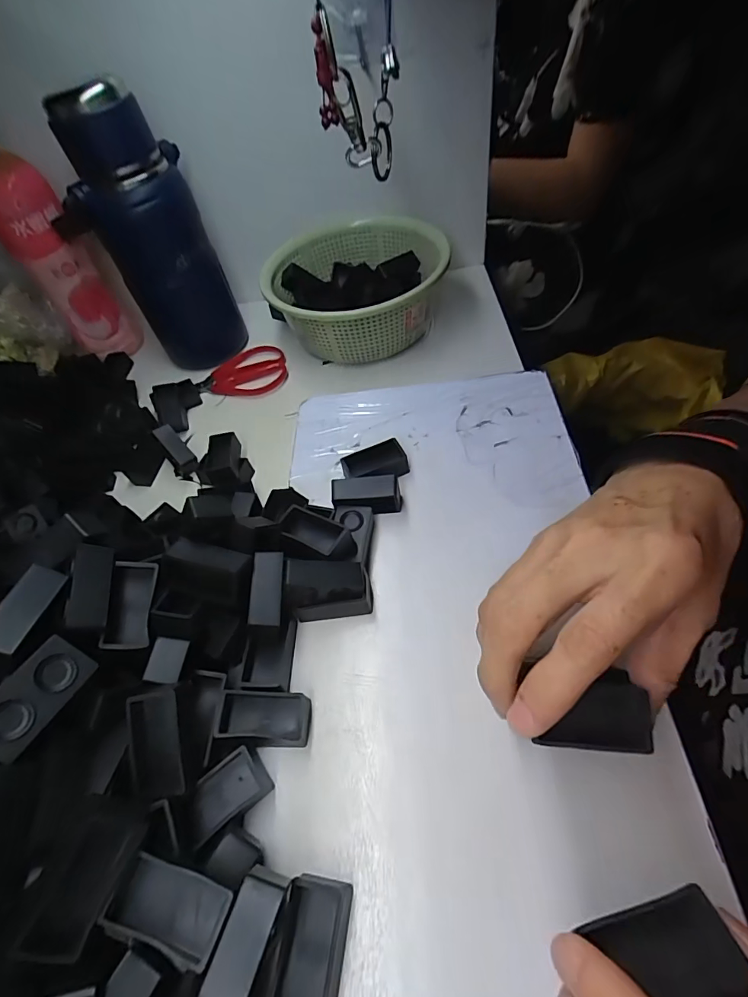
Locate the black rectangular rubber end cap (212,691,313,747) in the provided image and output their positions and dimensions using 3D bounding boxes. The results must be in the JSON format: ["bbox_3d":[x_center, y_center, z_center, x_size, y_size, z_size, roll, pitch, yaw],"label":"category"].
[{"bbox_3d":[-0.054,0.108,0.225,0.043,0.016,0.023,-6,52,6],"label":"black rectangular rubber end cap"}]

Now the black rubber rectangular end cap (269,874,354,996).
[{"bbox_3d":[-0.024,0.172,0.174,0.023,0.015,0.042,2,54,12],"label":"black rubber rectangular end cap"}]

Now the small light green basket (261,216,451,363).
[{"bbox_3d":[-0.014,-0.205,0.456,0.168,0.065,0.171,1,54,10],"label":"small light green basket"}]

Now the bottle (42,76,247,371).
[{"bbox_3d":[-0.195,-0.222,0.408,0.083,0.209,0.068,3,54,12],"label":"bottle"}]

